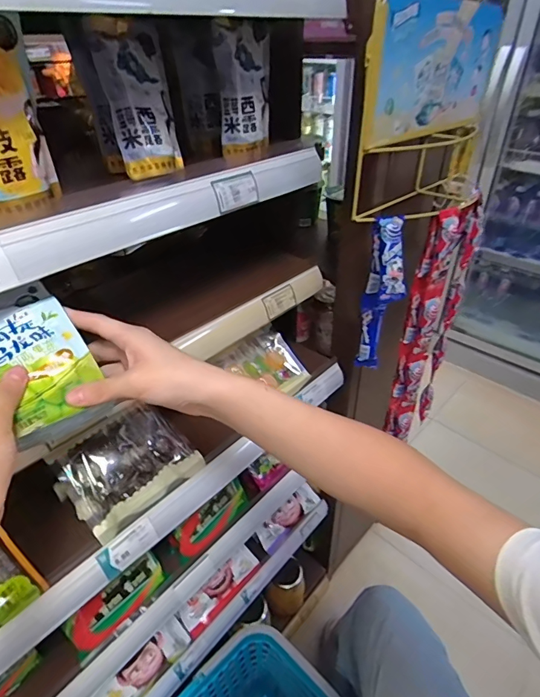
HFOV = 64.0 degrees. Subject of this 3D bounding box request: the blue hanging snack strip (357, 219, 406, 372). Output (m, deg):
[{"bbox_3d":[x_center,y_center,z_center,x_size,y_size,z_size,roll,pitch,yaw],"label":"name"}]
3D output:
[{"bbox_3d":[0.161,-0.061,0.628,0.033,0.249,0.062,-5,37,-7],"label":"blue hanging snack strip"}]

